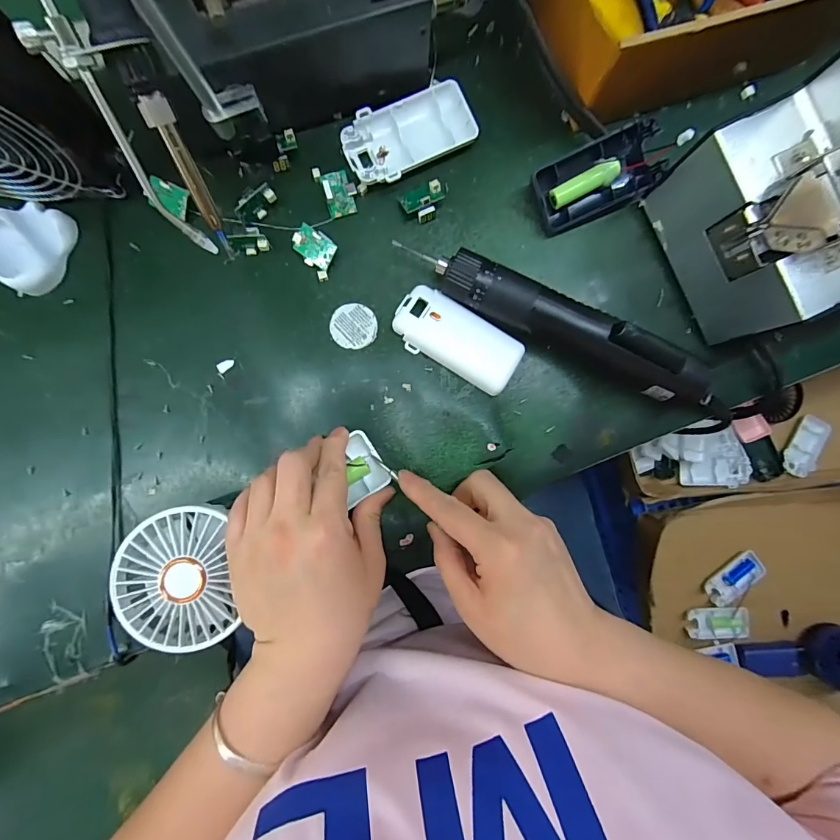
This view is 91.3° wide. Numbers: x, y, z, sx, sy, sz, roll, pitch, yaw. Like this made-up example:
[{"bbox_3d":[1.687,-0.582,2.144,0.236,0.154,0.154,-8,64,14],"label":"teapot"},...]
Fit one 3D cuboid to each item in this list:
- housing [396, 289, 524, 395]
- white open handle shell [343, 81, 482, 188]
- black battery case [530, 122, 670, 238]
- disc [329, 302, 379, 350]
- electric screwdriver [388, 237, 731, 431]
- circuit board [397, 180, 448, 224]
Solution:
[{"bbox_3d":[0.027,-0.058,0.298,0.092,0.017,0.044,32,87,-1],"label":"housing"},{"bbox_3d":[-0.007,-0.206,0.299,0.094,0.015,0.049,-26,89,-3],"label":"white open handle shell"},{"bbox_3d":[0.128,-0.173,0.299,0.088,0.028,0.045,-23,89,-3],"label":"black battery case"},{"bbox_3d":[-0.049,-0.069,0.300,0.033,0.004,0.033,0,88,-2],"label":"disc"},{"bbox_3d":[0.121,-0.057,0.288,0.273,0.045,0.034,25,87,-1],"label":"electric screwdriver"},{"bbox_3d":[0.005,-0.161,0.301,0.037,0.015,0.024,-21,89,-3],"label":"circuit board"}]

